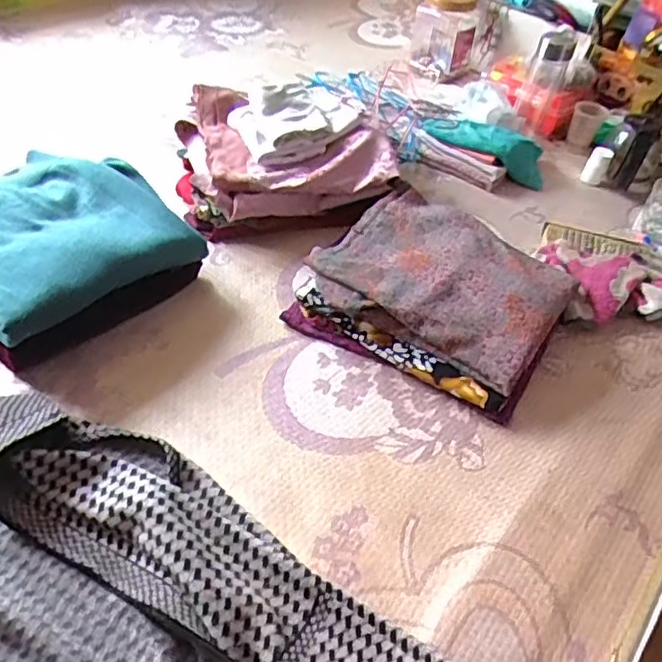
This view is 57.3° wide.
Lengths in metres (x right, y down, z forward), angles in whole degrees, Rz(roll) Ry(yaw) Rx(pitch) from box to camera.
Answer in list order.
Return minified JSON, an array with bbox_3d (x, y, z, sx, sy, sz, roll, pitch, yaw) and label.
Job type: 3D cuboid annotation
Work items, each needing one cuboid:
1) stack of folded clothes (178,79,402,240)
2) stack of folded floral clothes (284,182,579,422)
[{"bbox_3d":[-0.074,-0.273,0.993,0.336,0.111,0.283,-5,47,-9],"label":"stack of folded clothes"},{"bbox_3d":[0.141,-0.059,0.845,0.333,0.081,0.294,26,50,20],"label":"stack of folded floral clothes"}]

